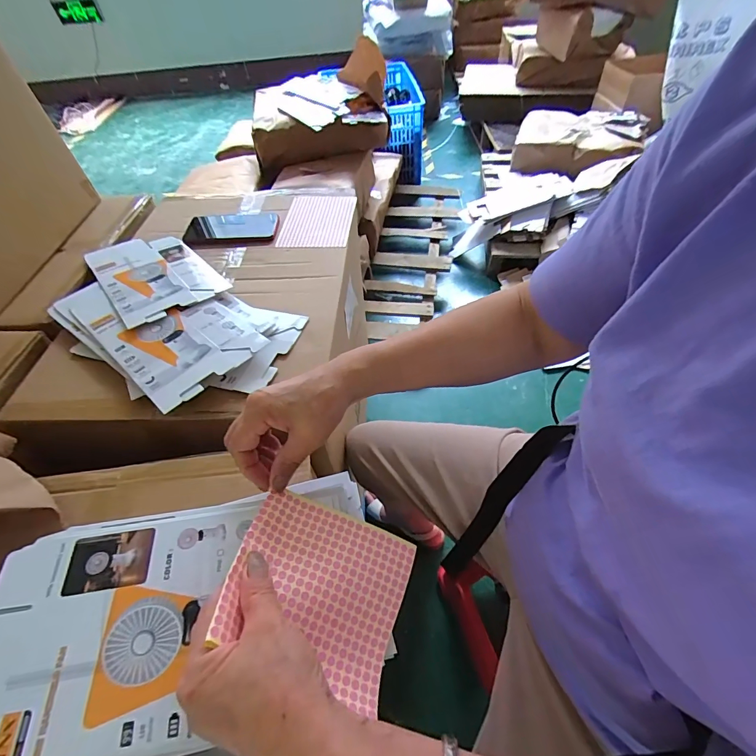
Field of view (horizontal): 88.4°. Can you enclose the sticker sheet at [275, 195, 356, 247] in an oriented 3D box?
[{"bbox_3d":[-0.109,-0.285,0.701,0.126,0.010,0.159,-3,51,8],"label":"sticker sheet"}]

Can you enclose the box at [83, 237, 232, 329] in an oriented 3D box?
[{"bbox_3d":[-0.360,-0.173,0.617,0.144,0.008,0.289,-31,49,-26],"label":"box"}]

